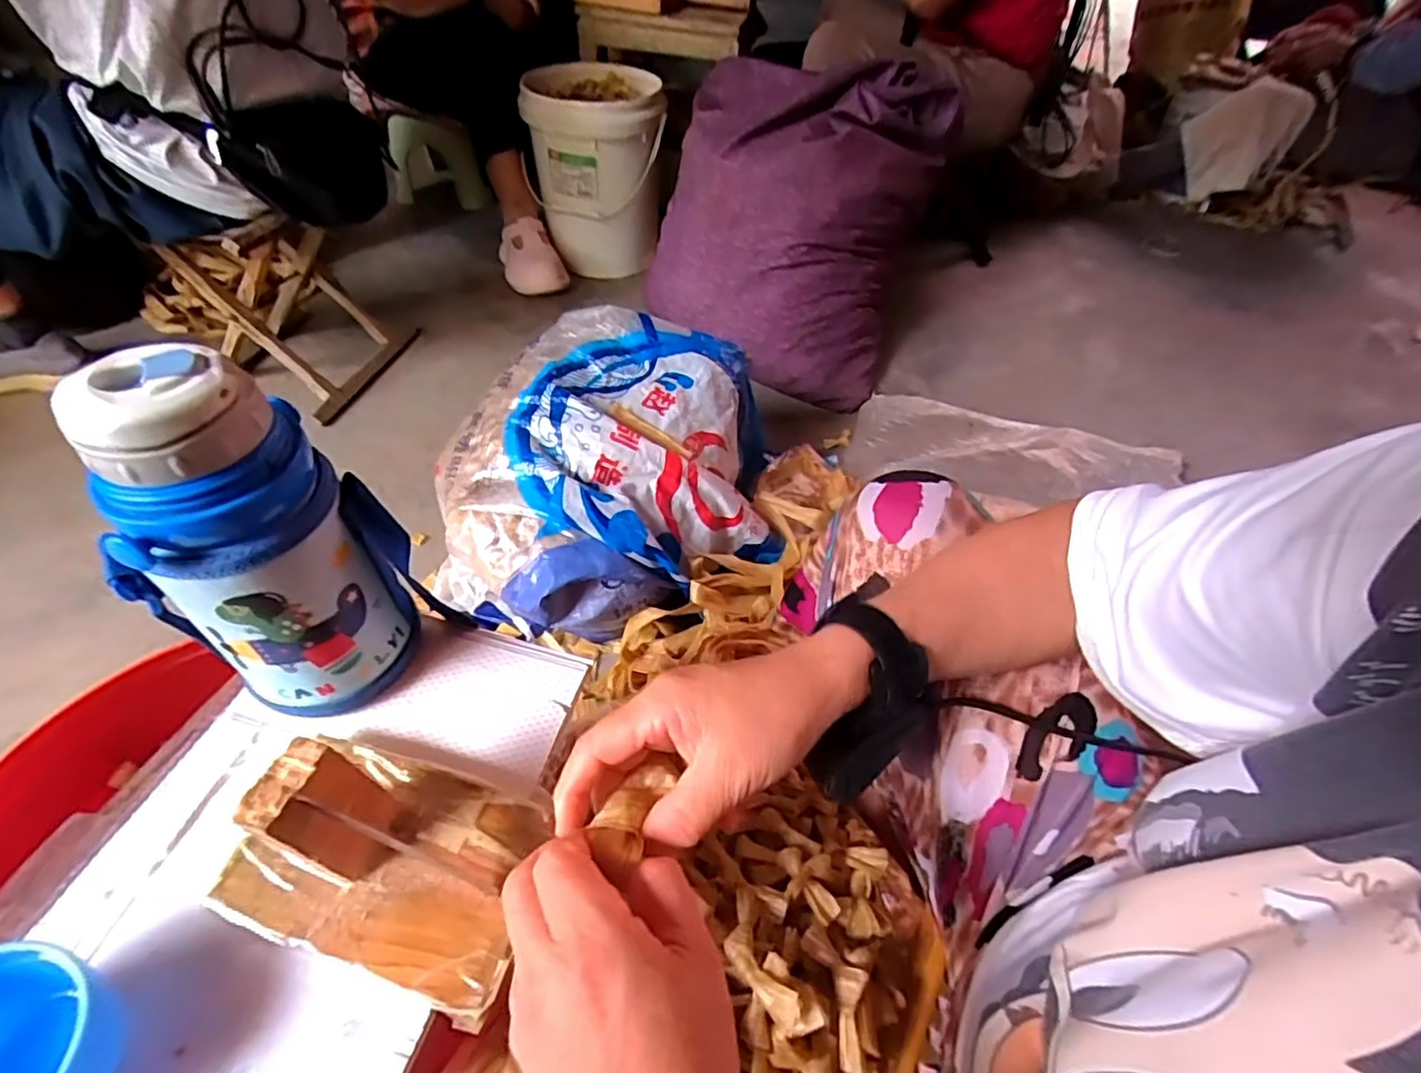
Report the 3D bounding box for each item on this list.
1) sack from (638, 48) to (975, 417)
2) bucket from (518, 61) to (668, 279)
[{"bbox_3d":[0.165,-0.600,1.212,0.441,0.408,0.461,21,50,13],"label":"sack"},{"bbox_3d":[-0.247,-0.818,1.426,0.275,0.361,0.275,2,49,-3],"label":"bucket"}]

